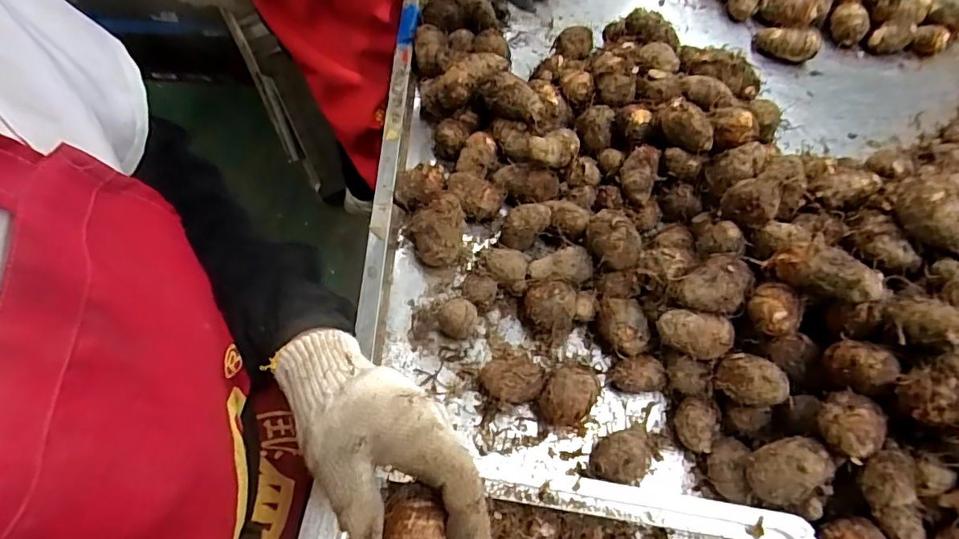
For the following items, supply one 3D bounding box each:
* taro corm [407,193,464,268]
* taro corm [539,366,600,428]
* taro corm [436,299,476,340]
[{"bbox_3d":[-0.039,-0.035,0.513,0.053,0.051,0.056,1,65,-2],"label":"taro corm"},{"bbox_3d":[0.081,0.112,0.456,0.045,0.036,0.060,38,69,14],"label":"taro corm"},{"bbox_3d":[-0.021,0.048,0.487,0.035,0.038,0.033,10,65,2],"label":"taro corm"}]

